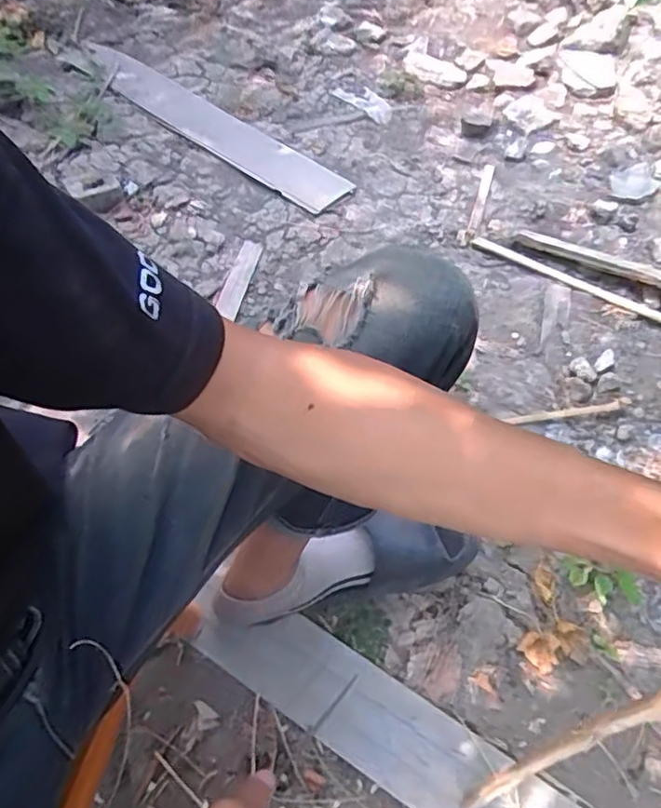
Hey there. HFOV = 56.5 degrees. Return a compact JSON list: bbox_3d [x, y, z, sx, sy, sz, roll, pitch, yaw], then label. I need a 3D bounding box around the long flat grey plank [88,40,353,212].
[{"bbox_3d":[-0.286,-0.637,1.366,0.791,0.019,0.121,37,64,17],"label":"long flat grey plank"}]

